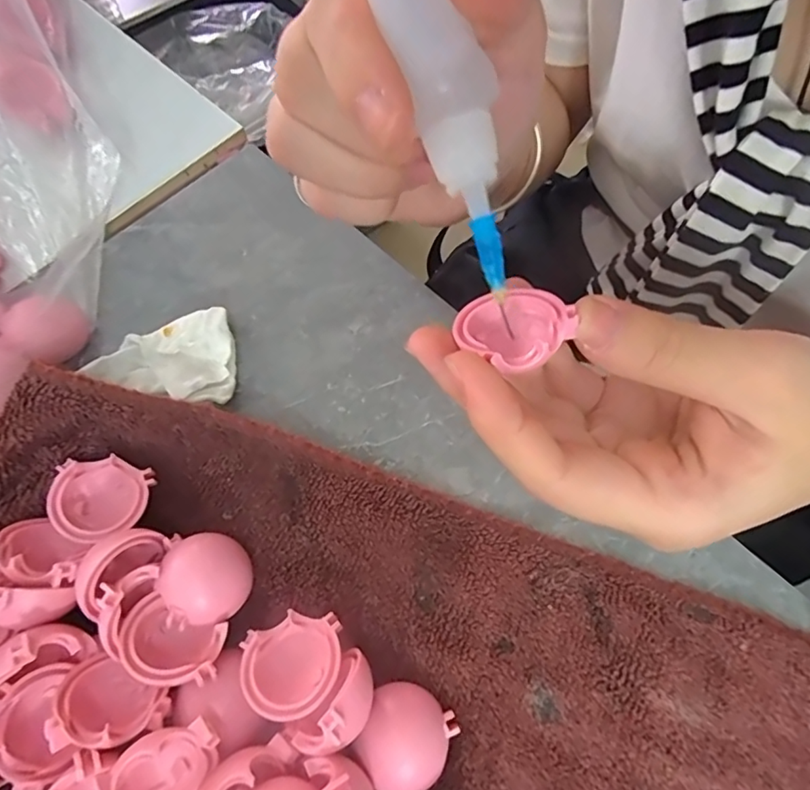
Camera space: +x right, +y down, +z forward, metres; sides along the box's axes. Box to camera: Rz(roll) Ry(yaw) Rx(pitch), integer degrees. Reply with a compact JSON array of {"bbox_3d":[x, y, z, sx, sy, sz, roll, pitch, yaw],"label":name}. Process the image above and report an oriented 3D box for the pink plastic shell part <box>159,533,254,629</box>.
[{"bbox_3d":[-0.064,0.059,0.172,0.025,0.017,0.028,-10,67,-4],"label":"pink plastic shell part"}]

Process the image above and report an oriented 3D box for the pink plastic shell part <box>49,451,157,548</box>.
[{"bbox_3d":[-0.103,0.036,0.181,0.029,0.014,0.028,-1,67,1],"label":"pink plastic shell part"}]

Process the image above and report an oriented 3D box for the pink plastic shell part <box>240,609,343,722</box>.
[{"bbox_3d":[-0.033,0.082,0.162,0.030,0.017,0.027,-21,69,-9],"label":"pink plastic shell part"}]

